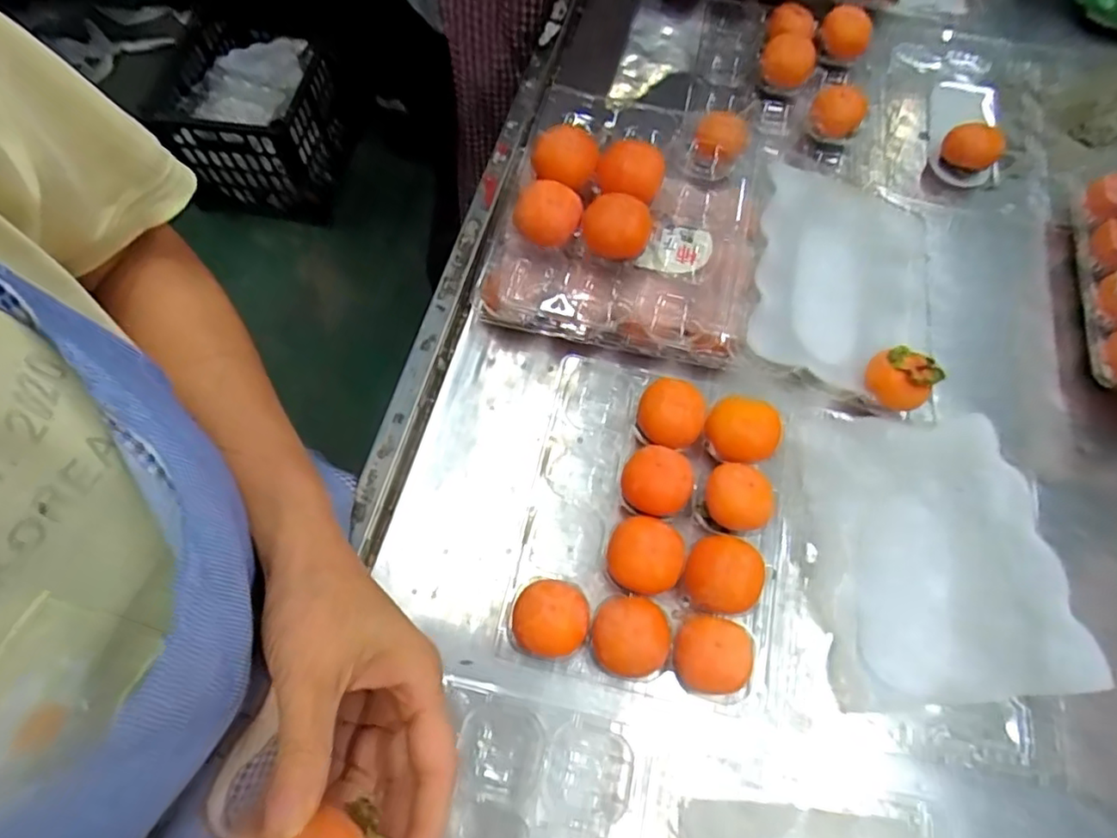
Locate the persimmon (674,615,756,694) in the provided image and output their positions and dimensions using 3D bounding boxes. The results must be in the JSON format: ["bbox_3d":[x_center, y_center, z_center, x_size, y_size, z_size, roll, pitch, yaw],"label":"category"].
[{"bbox_3d":[0.095,0.149,0.402,0.046,0.039,0.043,4,69,3],"label":"persimmon"}]

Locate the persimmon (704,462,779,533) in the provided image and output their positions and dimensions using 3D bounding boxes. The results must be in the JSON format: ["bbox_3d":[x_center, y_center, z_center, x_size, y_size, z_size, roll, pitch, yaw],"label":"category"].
[{"bbox_3d":[0.125,0.057,0.444,0.047,0.034,0.042,30,72,13],"label":"persimmon"}]

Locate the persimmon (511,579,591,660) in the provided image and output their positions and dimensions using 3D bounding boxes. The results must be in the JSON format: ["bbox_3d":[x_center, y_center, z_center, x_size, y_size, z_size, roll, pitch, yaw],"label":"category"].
[{"bbox_3d":[-0.004,0.131,0.417,0.047,0.043,0.047,0,65,-1],"label":"persimmon"}]

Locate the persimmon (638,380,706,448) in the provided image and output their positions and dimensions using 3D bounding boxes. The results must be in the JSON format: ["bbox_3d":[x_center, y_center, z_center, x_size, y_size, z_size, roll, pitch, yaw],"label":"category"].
[{"bbox_3d":[0.083,-0.003,0.470,0.046,0.035,0.044,-1,69,2],"label":"persimmon"}]

